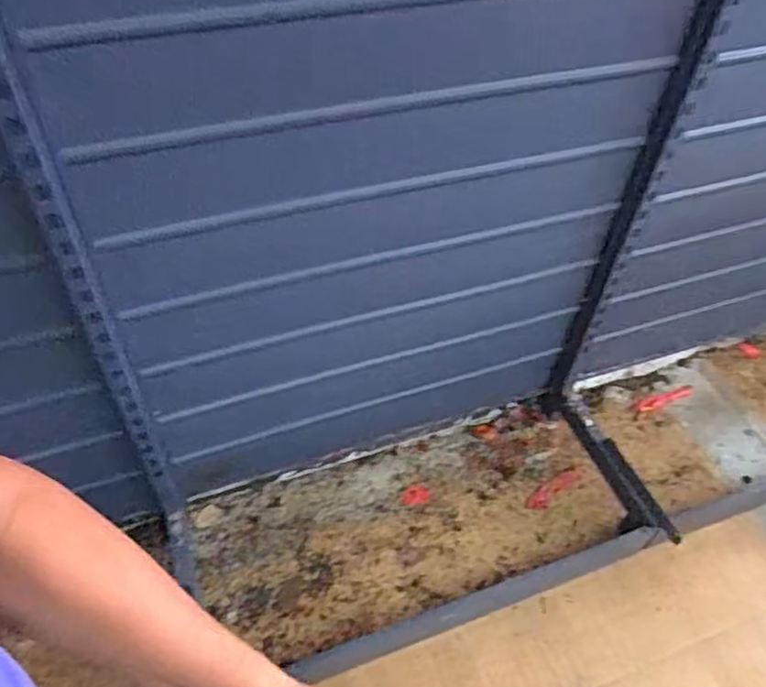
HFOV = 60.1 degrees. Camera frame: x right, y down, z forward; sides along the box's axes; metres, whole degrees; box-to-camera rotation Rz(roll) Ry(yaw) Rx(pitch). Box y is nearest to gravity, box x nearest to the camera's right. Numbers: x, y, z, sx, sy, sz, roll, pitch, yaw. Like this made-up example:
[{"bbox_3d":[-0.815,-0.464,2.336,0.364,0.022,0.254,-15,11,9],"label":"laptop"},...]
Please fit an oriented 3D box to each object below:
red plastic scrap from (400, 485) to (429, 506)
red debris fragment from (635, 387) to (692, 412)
[{"bbox_3d":[0.066,0.318,1.387,0.063,0.004,0.041,-8,49,-10],"label":"red plastic scrap"},{"bbox_3d":[0.653,0.129,1.543,0.153,0.012,0.036,-17,52,-17],"label":"red debris fragment"}]

